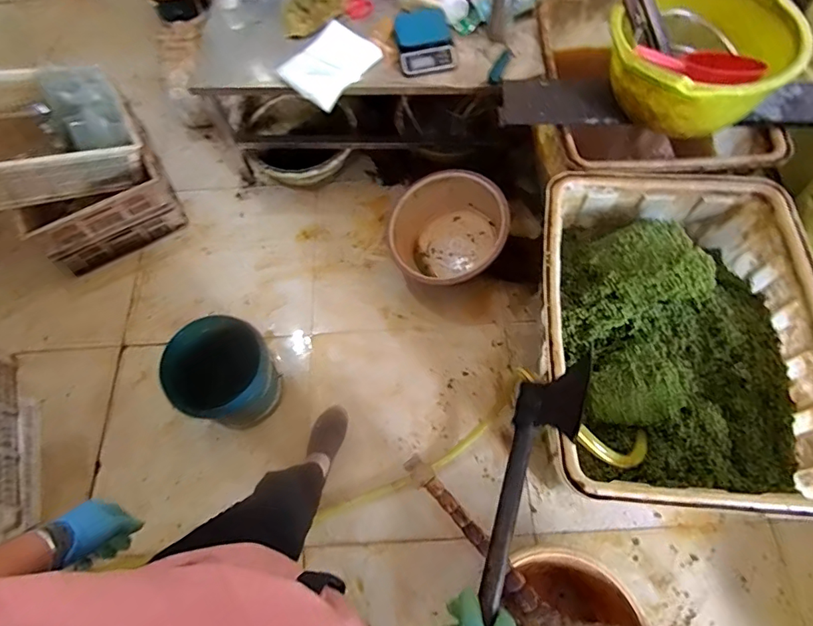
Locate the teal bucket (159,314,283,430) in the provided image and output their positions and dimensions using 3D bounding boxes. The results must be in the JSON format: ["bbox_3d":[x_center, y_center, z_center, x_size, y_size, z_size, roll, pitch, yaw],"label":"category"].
[{"bbox_3d":[-0.471,0.181,1.324,0.242,0.275,0.231,-1,65,2],"label":"teal bucket"}]

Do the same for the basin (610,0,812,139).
[{"bbox_3d":[0.657,-0.596,1.131,0.368,0.169,0.386,-1,65,2],"label":"basin"}]

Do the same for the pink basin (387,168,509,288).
[{"bbox_3d":[0.133,-0.245,1.536,0.327,0.218,0.358,-1,65,2],"label":"pink basin"}]

